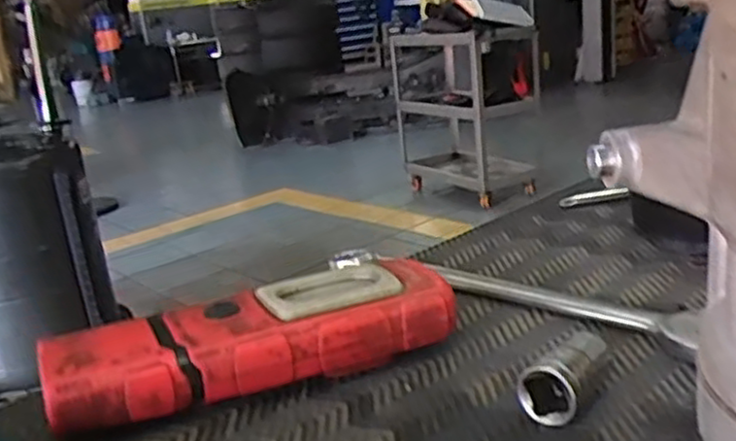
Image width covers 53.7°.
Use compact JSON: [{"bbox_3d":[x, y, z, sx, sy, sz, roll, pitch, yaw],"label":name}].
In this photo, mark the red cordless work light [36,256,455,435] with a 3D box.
[{"bbox_3d":[-0.042,0.044,0.280,0.149,0.028,0.043,-13,17,-22],"label":"red cordless work light"}]

